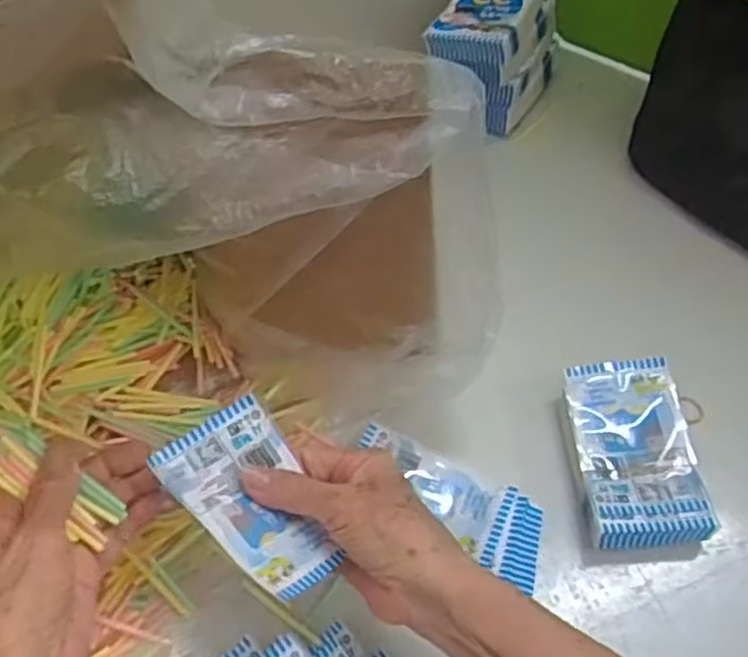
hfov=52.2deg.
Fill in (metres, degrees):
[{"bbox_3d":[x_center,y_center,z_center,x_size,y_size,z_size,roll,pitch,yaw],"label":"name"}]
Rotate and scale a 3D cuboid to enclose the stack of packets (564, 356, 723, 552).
[{"bbox_3d":[0.163,0.077,0.484,0.069,0.032,0.121,-4,55,1],"label":"stack of packets"}]

